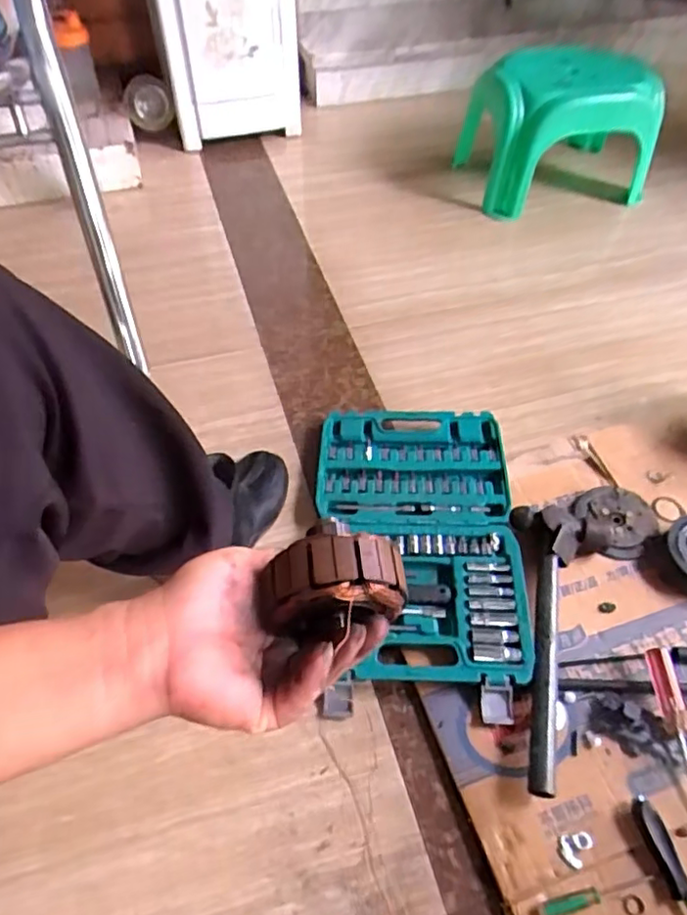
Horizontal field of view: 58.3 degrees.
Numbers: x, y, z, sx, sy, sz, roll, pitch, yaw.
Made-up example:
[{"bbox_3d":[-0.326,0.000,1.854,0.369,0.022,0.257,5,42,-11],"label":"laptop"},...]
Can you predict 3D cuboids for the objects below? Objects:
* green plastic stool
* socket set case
[{"bbox_3d":[0.480,-0.751,1.399,0.366,0.252,0.352,-9,53,-7],"label":"green plastic stool"},{"bbox_3d":[0.089,0.105,0.788,0.249,0.050,0.427,3,52,2],"label":"socket set case"}]

